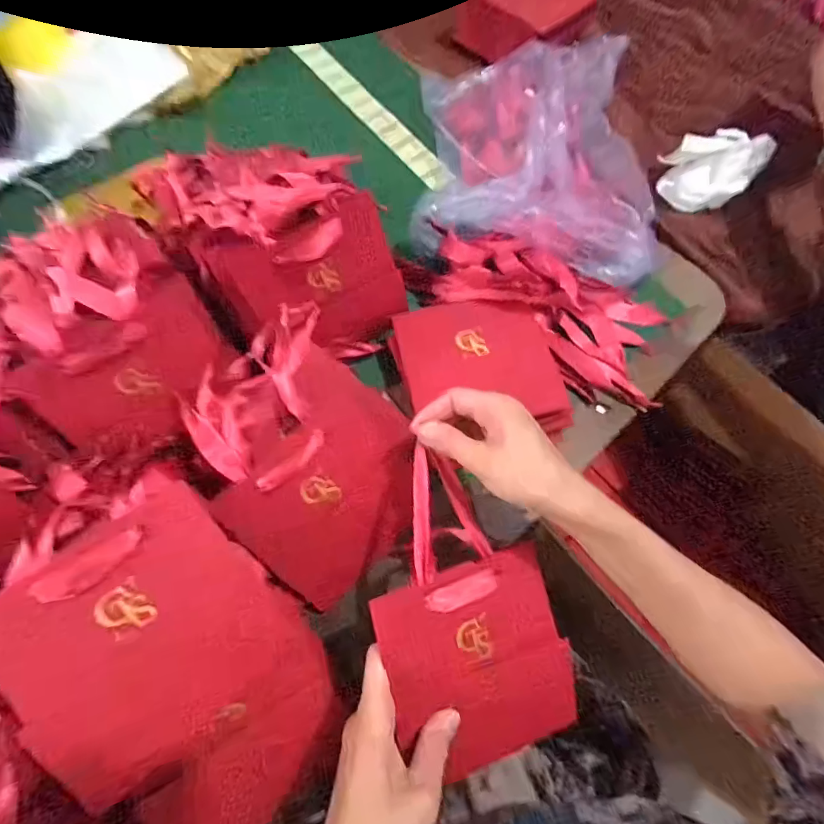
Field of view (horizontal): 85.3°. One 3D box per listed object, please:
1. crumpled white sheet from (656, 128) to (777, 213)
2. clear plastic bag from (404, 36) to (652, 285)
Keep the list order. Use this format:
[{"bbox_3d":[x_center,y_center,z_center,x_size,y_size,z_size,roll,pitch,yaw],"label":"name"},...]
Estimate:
[{"bbox_3d":[0.364,-0.298,0.544,0.123,0.027,0.091,-35,89,12],"label":"crumpled white sheet"},{"bbox_3d":[0.148,-0.311,0.521,0.264,0.079,0.350,11,69,1],"label":"clear plastic bag"}]

